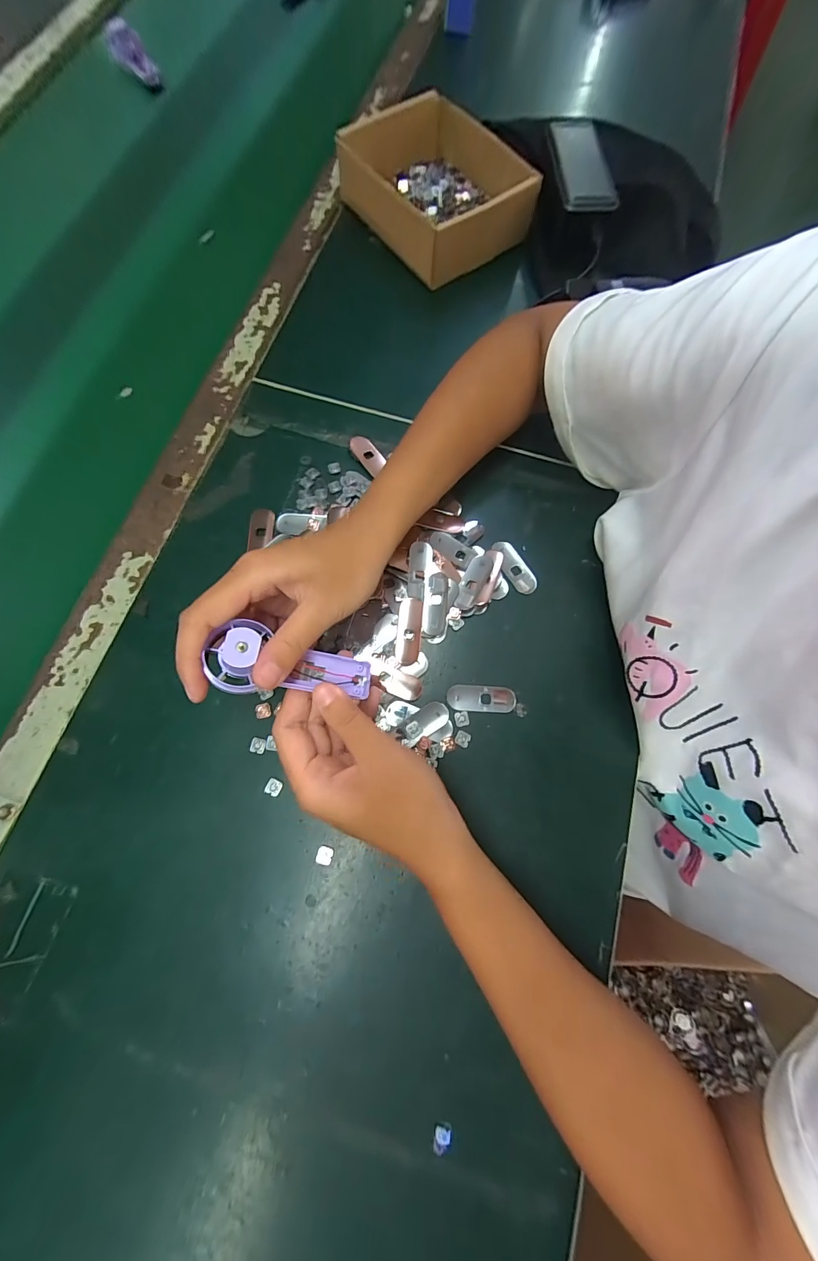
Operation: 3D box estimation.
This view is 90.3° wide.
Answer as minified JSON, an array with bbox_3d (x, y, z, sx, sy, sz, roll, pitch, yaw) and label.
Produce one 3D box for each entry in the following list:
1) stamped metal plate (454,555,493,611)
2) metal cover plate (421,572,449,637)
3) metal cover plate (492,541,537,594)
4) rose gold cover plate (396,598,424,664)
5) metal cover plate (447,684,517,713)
[{"bbox_3d":[0.051,-0.038,0.323,0.018,0.006,0.050,28,76,7],"label":"stamped metal plate"},{"bbox_3d":[0.020,-0.021,0.316,0.018,0.004,0.049,6,74,1],"label":"metal cover plate"},{"bbox_3d":[0.085,-0.052,0.331,0.019,0.004,0.050,-33,77,-9],"label":"metal cover plate"},{"bbox_3d":[0.000,0.000,0.310,0.018,0.004,0.050,7,74,1],"label":"rose gold cover plate"},{"bbox_3d":[0.054,0.050,0.300,0.050,0.004,0.019,3,74,0],"label":"metal cover plate"}]

